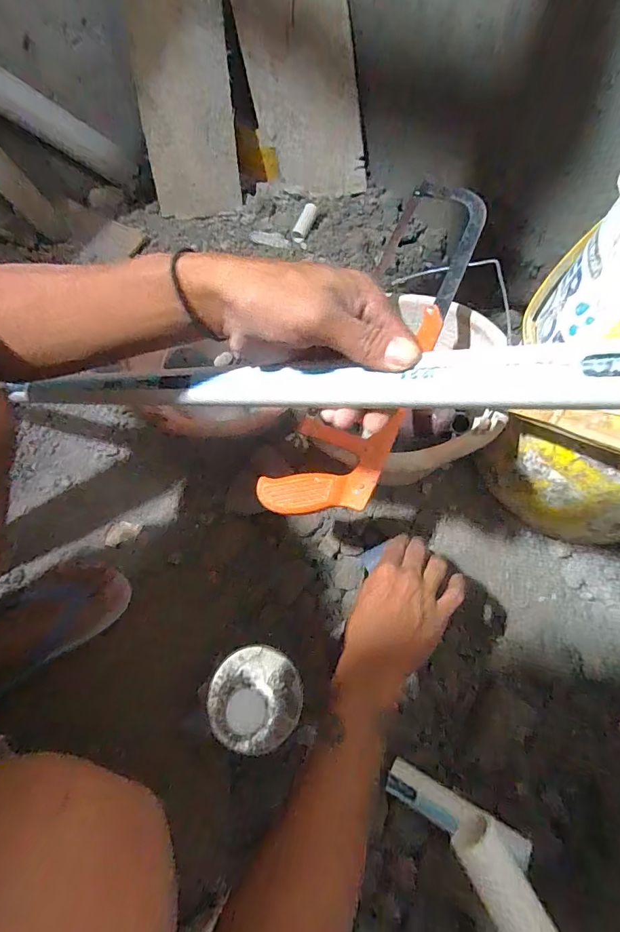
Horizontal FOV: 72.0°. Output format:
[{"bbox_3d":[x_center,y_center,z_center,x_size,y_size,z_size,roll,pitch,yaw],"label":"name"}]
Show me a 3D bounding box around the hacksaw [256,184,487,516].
[{"bbox_3d":[0.086,-0.146,0.481,0.105,0.027,0.450,22,75,13],"label":"hacksaw"}]

